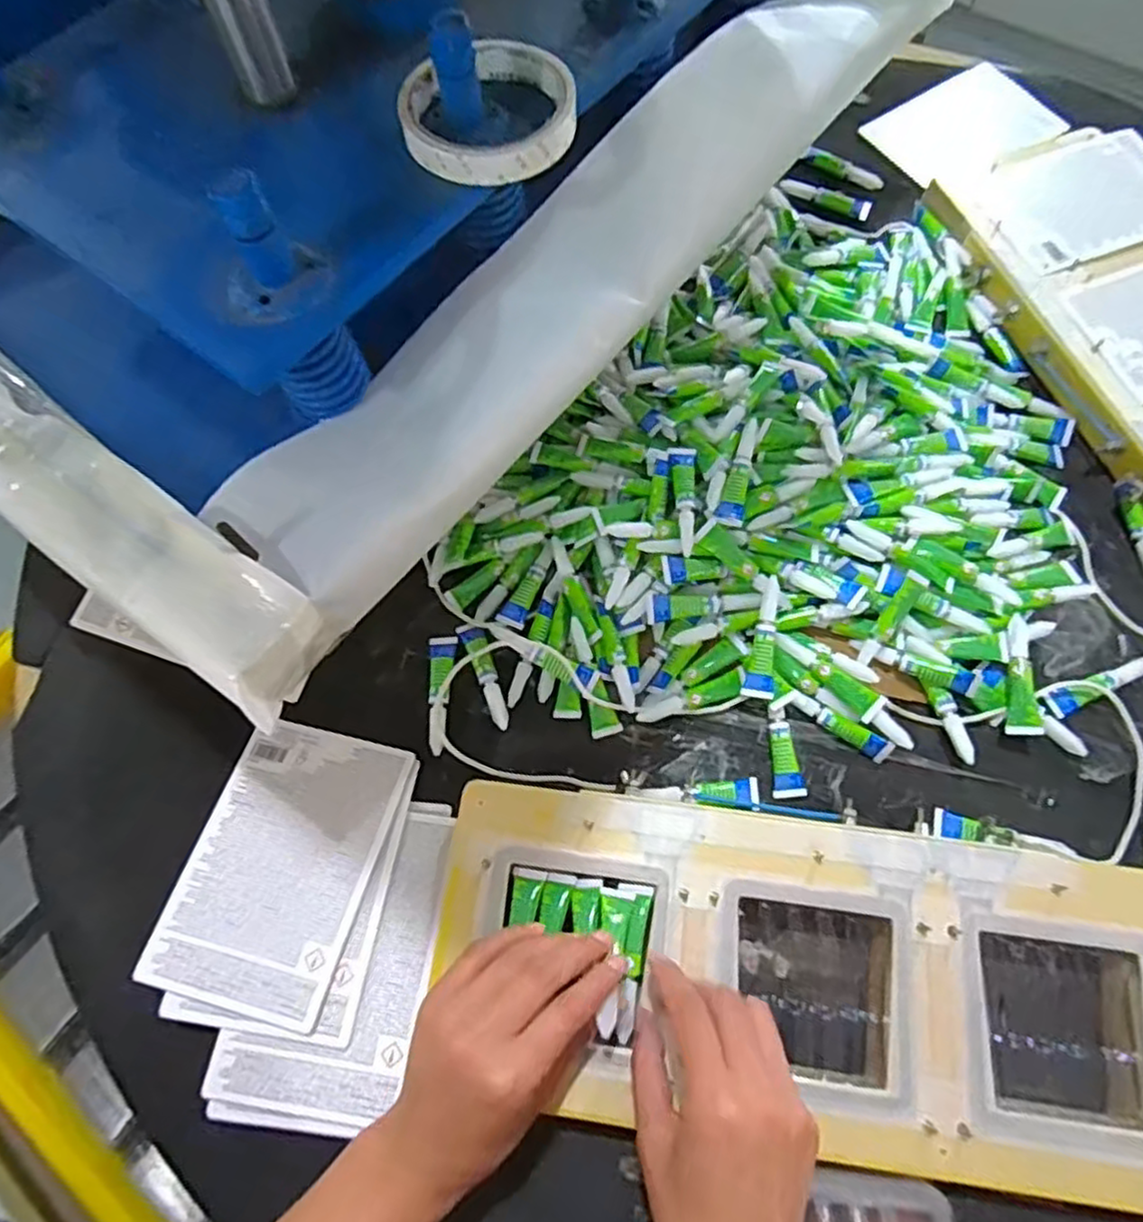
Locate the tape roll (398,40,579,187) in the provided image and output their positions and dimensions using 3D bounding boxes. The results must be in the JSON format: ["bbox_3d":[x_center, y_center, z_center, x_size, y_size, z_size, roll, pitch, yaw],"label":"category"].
[{"bbox_3d":[-0.043,-0.257,0.372,0.088,0.016,0.086,0,68,1],"label":"tape roll"}]

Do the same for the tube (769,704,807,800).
[{"bbox_3d":[0.143,0.093,0.476,0.021,0.013,0.059,0,68,1],"label":"tube"}]

